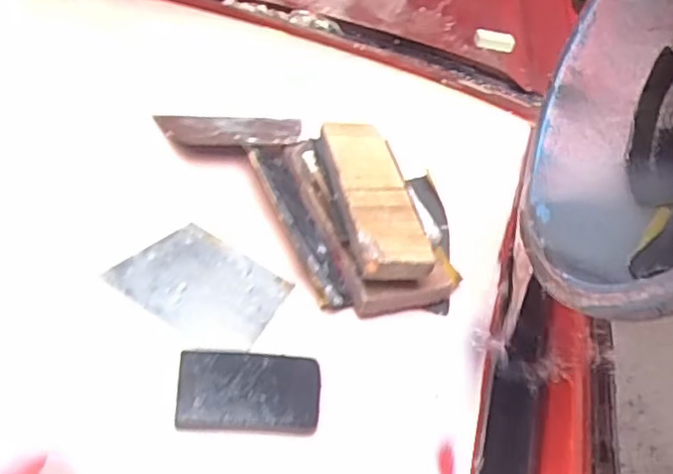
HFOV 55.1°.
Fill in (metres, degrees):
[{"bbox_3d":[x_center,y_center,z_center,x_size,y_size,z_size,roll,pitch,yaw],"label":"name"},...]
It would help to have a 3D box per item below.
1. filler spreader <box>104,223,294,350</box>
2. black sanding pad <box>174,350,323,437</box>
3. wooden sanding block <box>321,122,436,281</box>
[{"bbox_3d":[-0.097,0.034,0.466,0.114,0.005,0.083,30,47,16],"label":"filler spreader"},{"bbox_3d":[-0.053,0.095,0.397,0.084,0.016,0.054,0,46,-1],"label":"black sanding pad"},{"bbox_3d":[0.028,-0.034,0.486,0.051,0.020,0.154,-9,47,-9],"label":"wooden sanding block"}]

